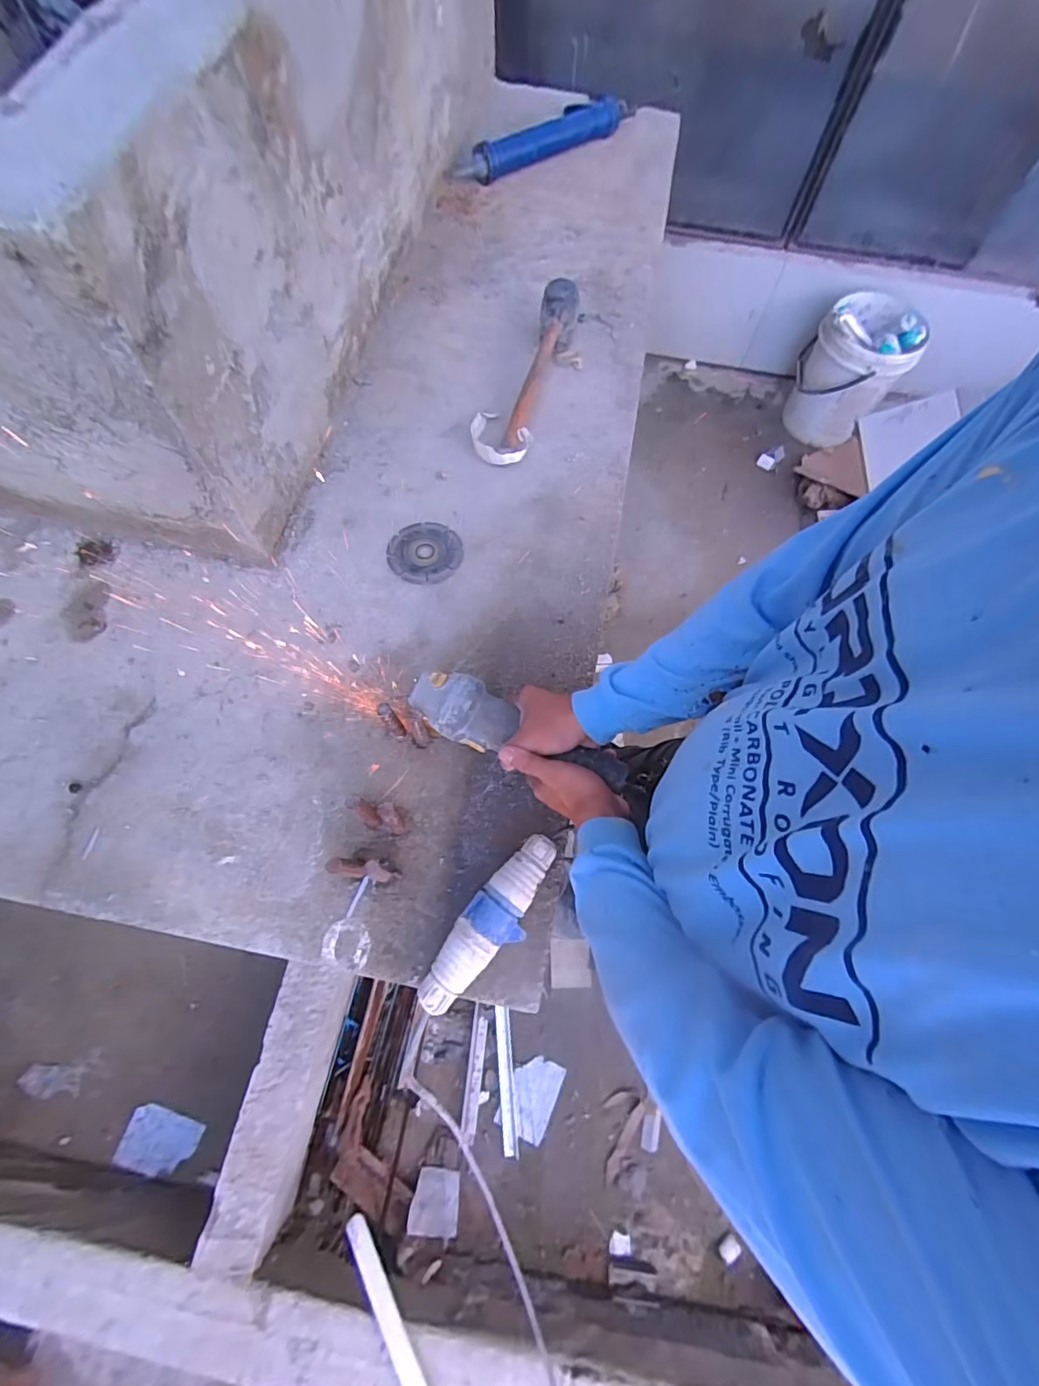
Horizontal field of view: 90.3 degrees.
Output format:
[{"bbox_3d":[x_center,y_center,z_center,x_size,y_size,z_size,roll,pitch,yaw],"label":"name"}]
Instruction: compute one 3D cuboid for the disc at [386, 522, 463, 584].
[{"bbox_3d":[-0.134,-0.201,0.737,0.101,0.004,0.103,1,68,-2],"label":"disc"}]

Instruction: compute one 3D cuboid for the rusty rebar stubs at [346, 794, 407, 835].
[{"bbox_3d":[-0.154,0.132,0.567,0.050,0.087,0.030,16,68,5],"label":"rusty rebar stubs"}]

